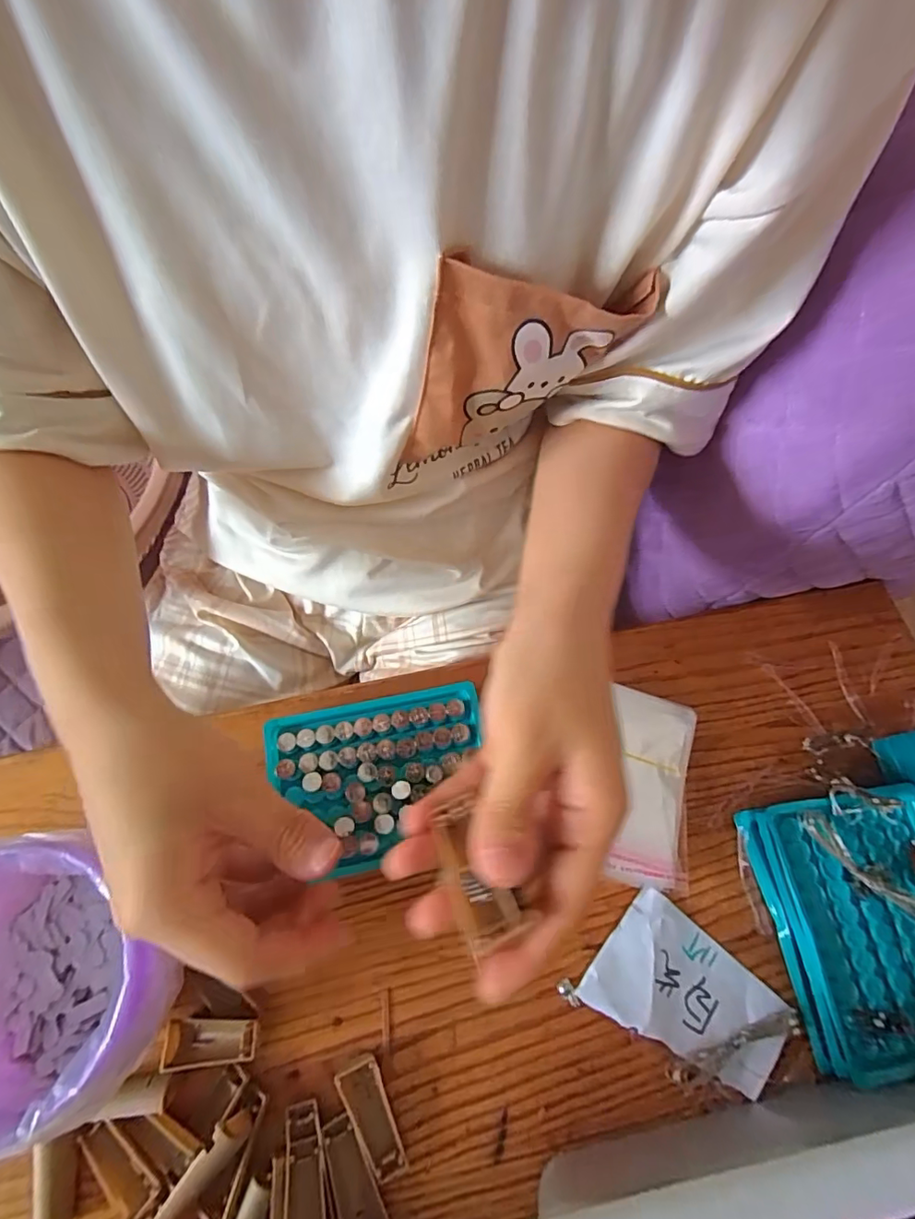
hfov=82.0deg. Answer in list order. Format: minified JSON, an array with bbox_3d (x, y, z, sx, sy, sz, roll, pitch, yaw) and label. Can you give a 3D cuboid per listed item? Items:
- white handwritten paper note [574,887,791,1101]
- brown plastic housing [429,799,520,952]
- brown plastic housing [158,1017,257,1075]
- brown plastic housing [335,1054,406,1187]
[{"bbox_3d":[0.124,0.211,0.285,0.094,0.007,0.067,39,72,12],"label":"white handwritten paper note"},{"bbox_3d":[0.005,0.088,0.179,0.017,0.008,0.045,-17,40,-9],"label":"brown plastic housing"},{"bbox_3d":[-0.126,0.220,0.266,0.051,0.011,0.019,-12,69,10],"label":"brown plastic housing"},{"bbox_3d":[-0.042,0.253,0.263,0.020,0.009,0.050,-24,72,-11],"label":"brown plastic housing"}]

